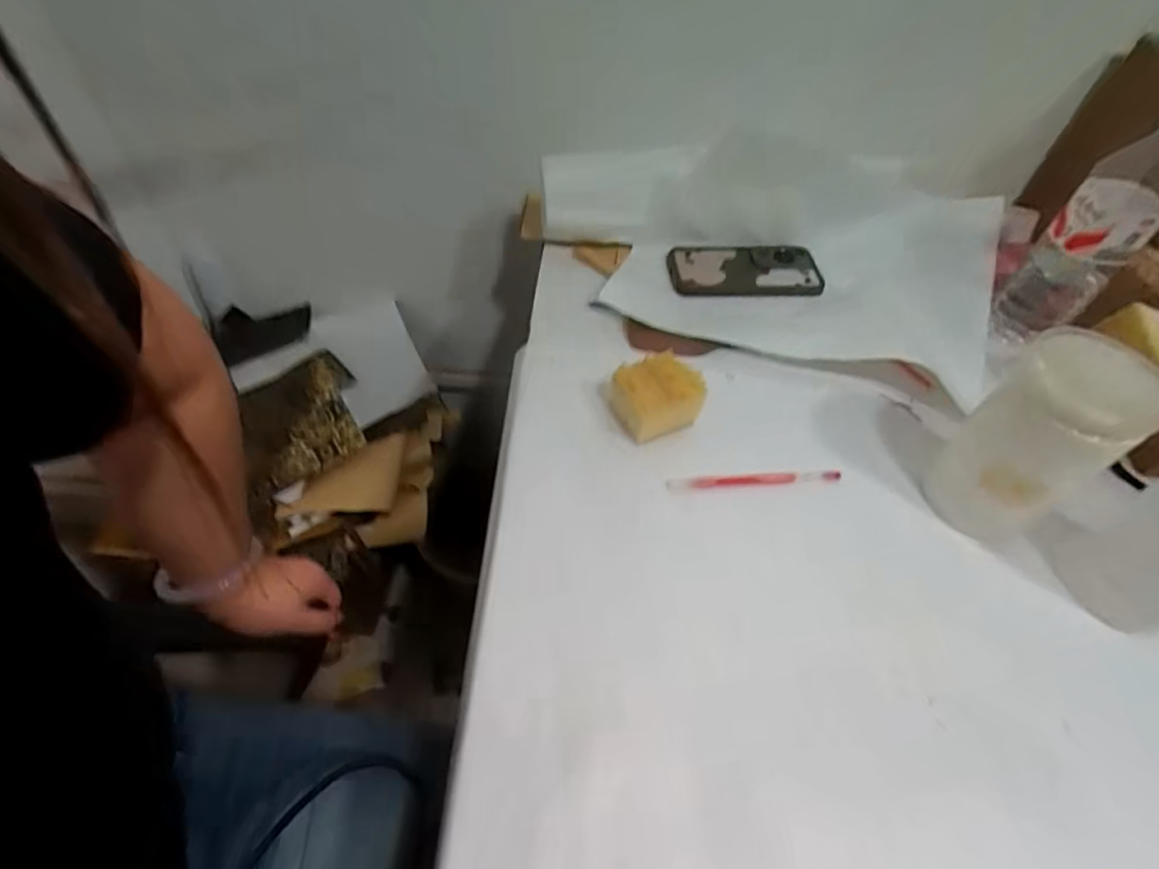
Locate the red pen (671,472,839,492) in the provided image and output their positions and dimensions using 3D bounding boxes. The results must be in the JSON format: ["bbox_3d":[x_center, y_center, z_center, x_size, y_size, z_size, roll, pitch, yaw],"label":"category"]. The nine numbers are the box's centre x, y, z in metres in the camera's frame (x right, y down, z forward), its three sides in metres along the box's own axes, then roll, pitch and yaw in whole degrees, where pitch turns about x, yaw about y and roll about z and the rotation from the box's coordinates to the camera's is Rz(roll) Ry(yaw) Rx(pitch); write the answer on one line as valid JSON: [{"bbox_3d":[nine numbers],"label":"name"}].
[{"bbox_3d":[0.144,0.036,0.476,0.144,0.005,0.012,-4,51,-5],"label":"red pen"}]

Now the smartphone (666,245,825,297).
[{"bbox_3d":[0.185,-0.184,0.651,0.166,0.010,0.080,-2,51,-3],"label":"smartphone"}]

